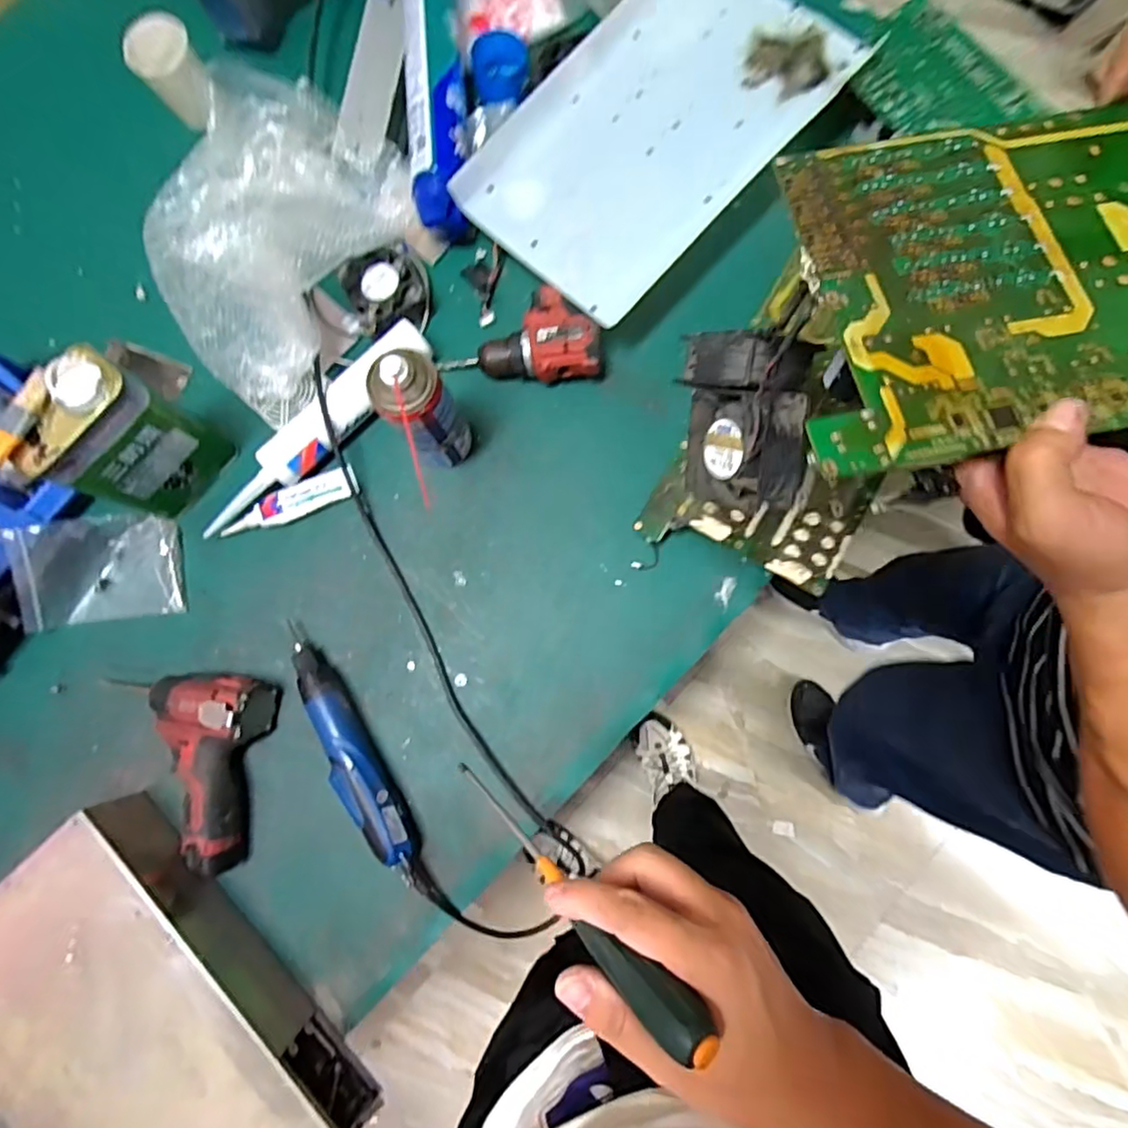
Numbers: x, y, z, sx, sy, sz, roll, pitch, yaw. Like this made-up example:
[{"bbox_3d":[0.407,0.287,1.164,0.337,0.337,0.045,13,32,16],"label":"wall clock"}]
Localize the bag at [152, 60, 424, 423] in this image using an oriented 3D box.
[{"bbox_3d":[-0.334,-0.379,0.680,0.286,0.085,0.331,39,86,7],"label":"bag"}]

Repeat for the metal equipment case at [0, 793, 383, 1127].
[{"bbox_3d":[-0.385,0.439,0.574,0.228,0.094,0.383,-41,83,-3],"label":"metal equipment case"}]

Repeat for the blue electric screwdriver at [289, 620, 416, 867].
[{"bbox_3d":[-0.224,0.183,0.636,0.049,0.044,0.263,-30,82,-1],"label":"blue electric screwdriver"}]

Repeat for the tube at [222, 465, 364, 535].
[{"bbox_3d":[-0.299,-0.067,0.683,0.149,0.016,0.035,-23,82,0],"label":"tube"}]

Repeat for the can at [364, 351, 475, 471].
[{"bbox_3d":[-0.136,-0.145,0.602,0.062,0.184,0.062,0,83,3],"label":"can"}]

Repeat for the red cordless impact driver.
[{"bbox_3d":[-0.382,0.207,0.627,0.136,0.066,0.192,8,83,4],"label":"red cordless impact driver"}]

